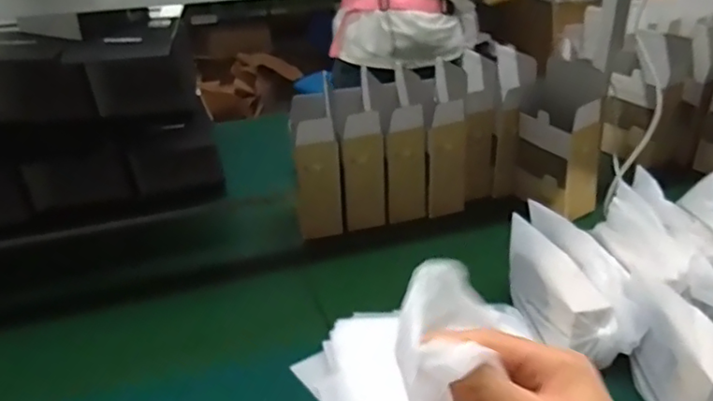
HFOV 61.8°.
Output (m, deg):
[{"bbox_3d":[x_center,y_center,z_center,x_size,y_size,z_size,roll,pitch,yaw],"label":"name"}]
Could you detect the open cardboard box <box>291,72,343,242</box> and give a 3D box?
[{"bbox_3d":[-0.066,-0.064,0.958,0.067,0.218,0.098,-5,28,-6],"label":"open cardboard box"}]

